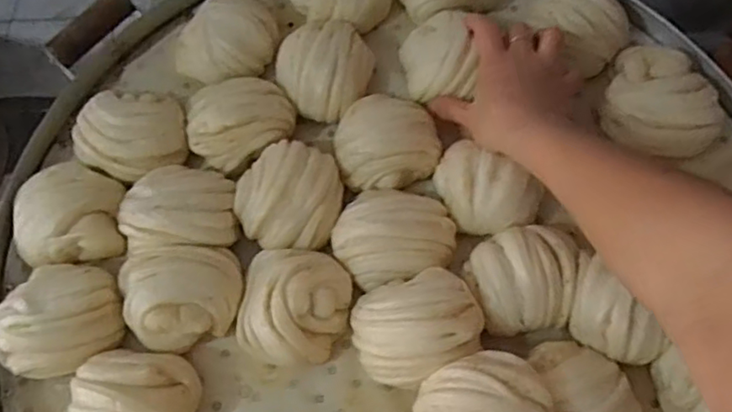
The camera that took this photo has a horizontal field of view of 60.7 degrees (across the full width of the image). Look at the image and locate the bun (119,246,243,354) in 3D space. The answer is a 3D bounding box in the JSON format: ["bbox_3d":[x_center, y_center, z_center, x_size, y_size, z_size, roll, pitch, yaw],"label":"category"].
[{"bbox_3d":[-0.154,0.075,0.519,0.093,0.046,0.079,-6,67,1],"label":"bun"}]

